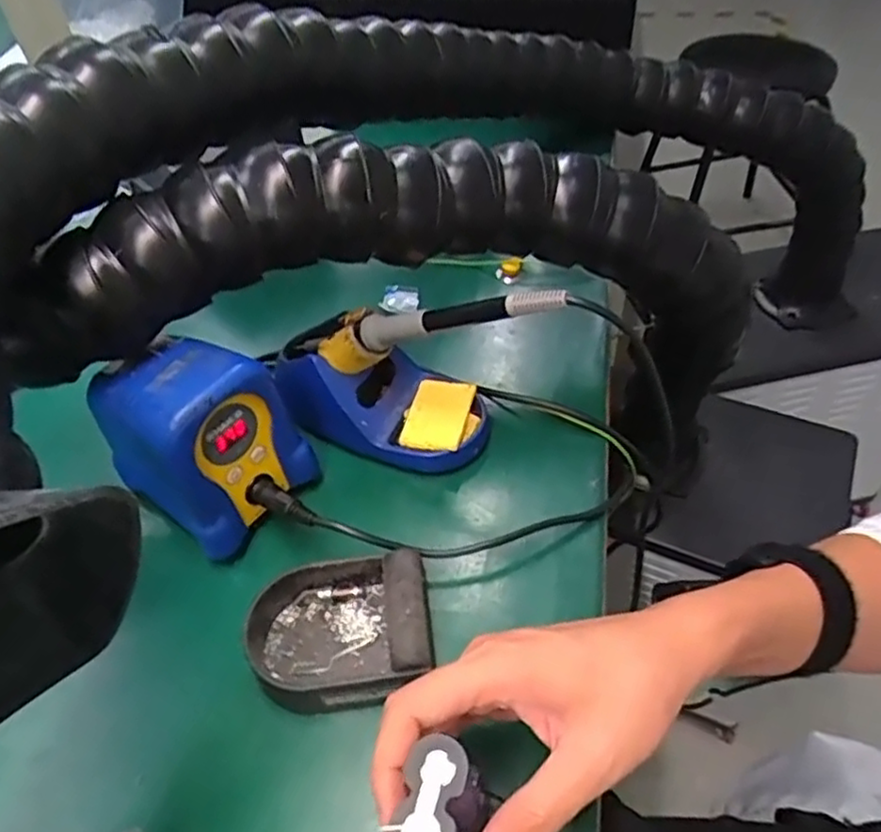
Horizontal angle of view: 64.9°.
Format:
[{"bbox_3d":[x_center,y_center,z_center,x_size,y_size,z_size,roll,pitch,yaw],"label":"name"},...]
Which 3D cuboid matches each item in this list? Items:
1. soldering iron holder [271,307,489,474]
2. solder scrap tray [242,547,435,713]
[{"bbox_3d":[-0.037,-0.024,0.480,0.144,0.091,0.087,8,49,14],"label":"soldering iron holder"},{"bbox_3d":[-0.056,0.119,0.383,0.101,0.038,0.078,-8,47,0],"label":"solder scrap tray"}]

